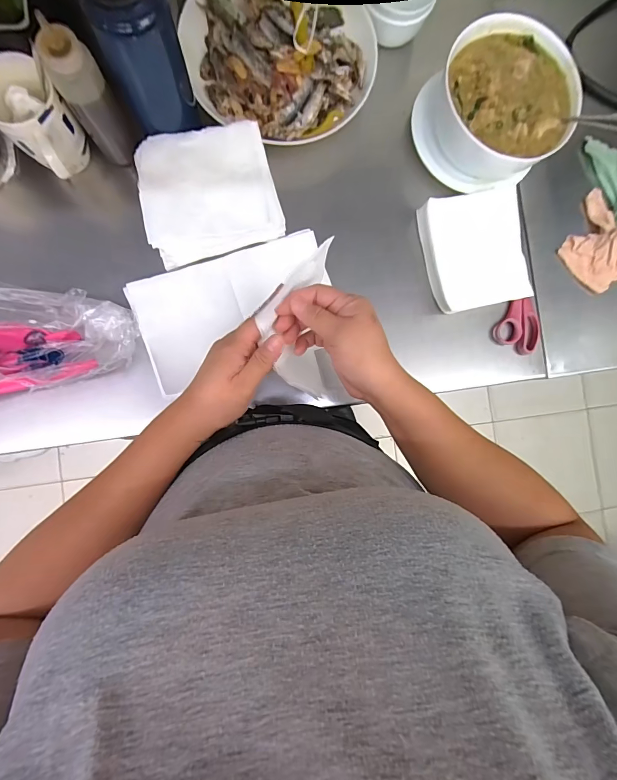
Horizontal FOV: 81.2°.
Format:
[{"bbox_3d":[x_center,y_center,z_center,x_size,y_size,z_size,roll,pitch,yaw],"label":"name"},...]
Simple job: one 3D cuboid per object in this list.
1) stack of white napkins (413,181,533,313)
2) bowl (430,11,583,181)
[{"bbox_3d":[0.231,-0.193,0.503,0.124,0.047,0.154,-13,88,-5],"label":"stack of white napkins"},{"bbox_3d":[0.258,-0.387,0.494,0.173,0.080,0.175,0,87,-5],"label":"bowl"}]

